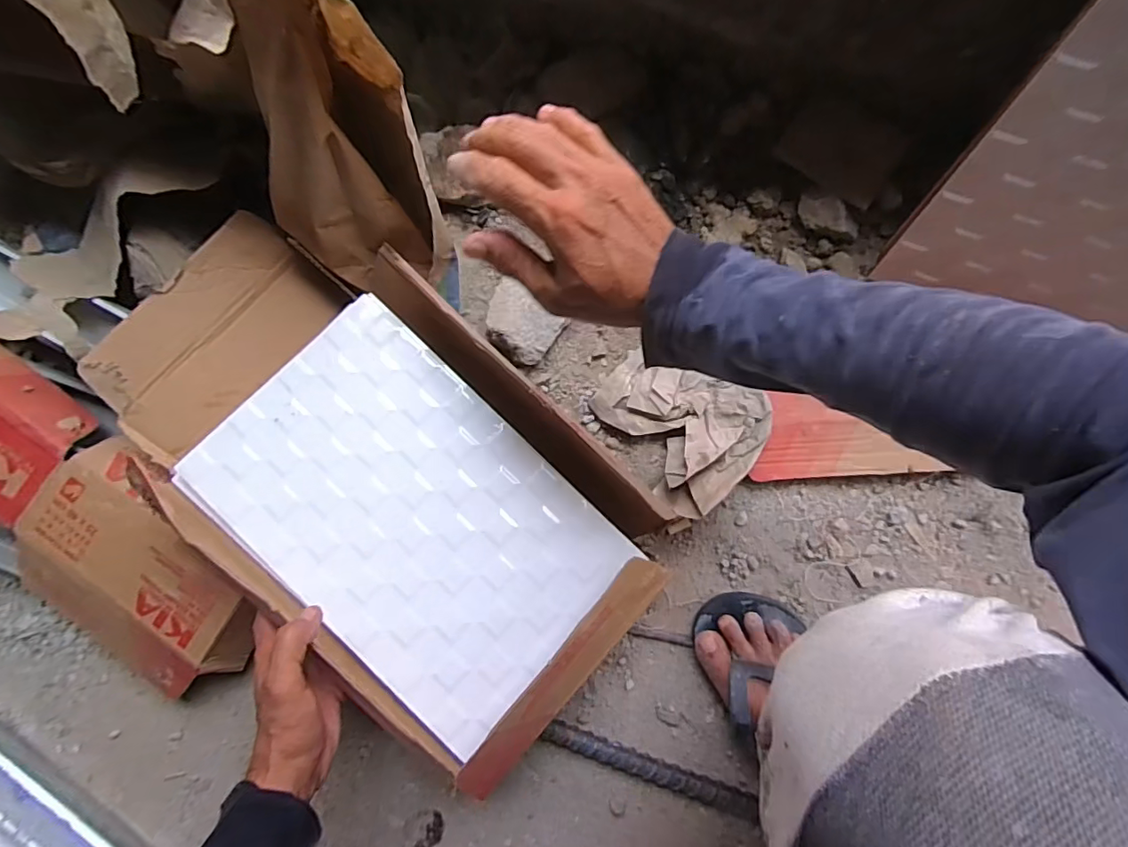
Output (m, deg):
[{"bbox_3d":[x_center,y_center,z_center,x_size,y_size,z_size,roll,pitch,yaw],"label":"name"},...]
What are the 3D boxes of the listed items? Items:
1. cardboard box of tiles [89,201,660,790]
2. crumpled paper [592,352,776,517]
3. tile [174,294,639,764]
[{"bbox_3d":[-0.196,0.040,0.533,0.557,0.105,0.285,38,80,8],"label":"cardboard box of tiles"},{"bbox_3d":[0.123,-0.007,0.560,0.137,0.064,0.169,-40,84,-2],"label":"crumpled paper"},{"bbox_3d":[-0.154,0.085,0.518,0.376,0.012,0.246,44,83,6],"label":"tile"}]

